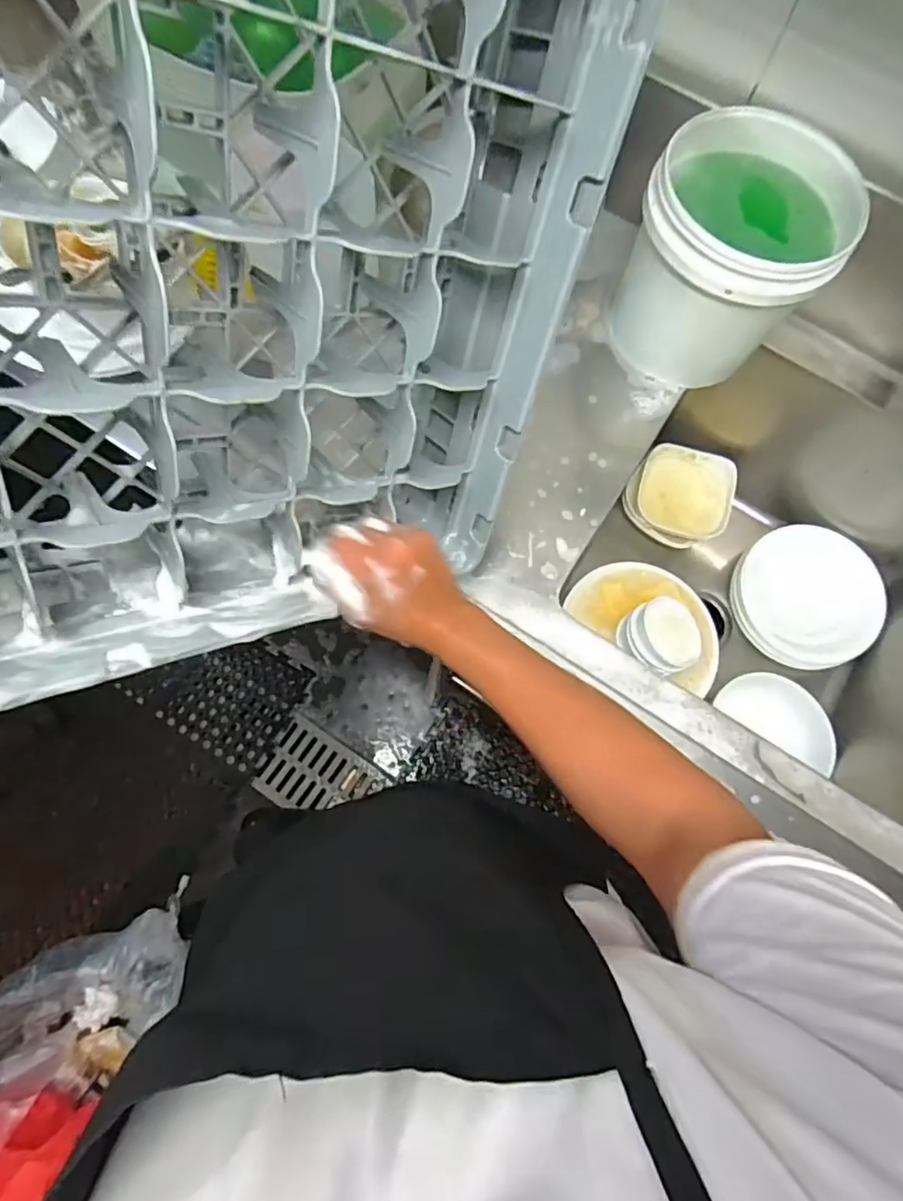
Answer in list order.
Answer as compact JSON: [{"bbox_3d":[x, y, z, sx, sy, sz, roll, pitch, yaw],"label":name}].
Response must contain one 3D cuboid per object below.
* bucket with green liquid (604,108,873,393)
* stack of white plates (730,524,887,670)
[{"bbox_3d":[0.322,-0.388,0.707,0.202,0.194,0.209,0,73,-1],"label":"bucket with green liquid"},{"bbox_3d":[0.588,-0.007,0.983,0.217,0.071,0.231,-11,74,-5],"label":"stack of white plates"}]

